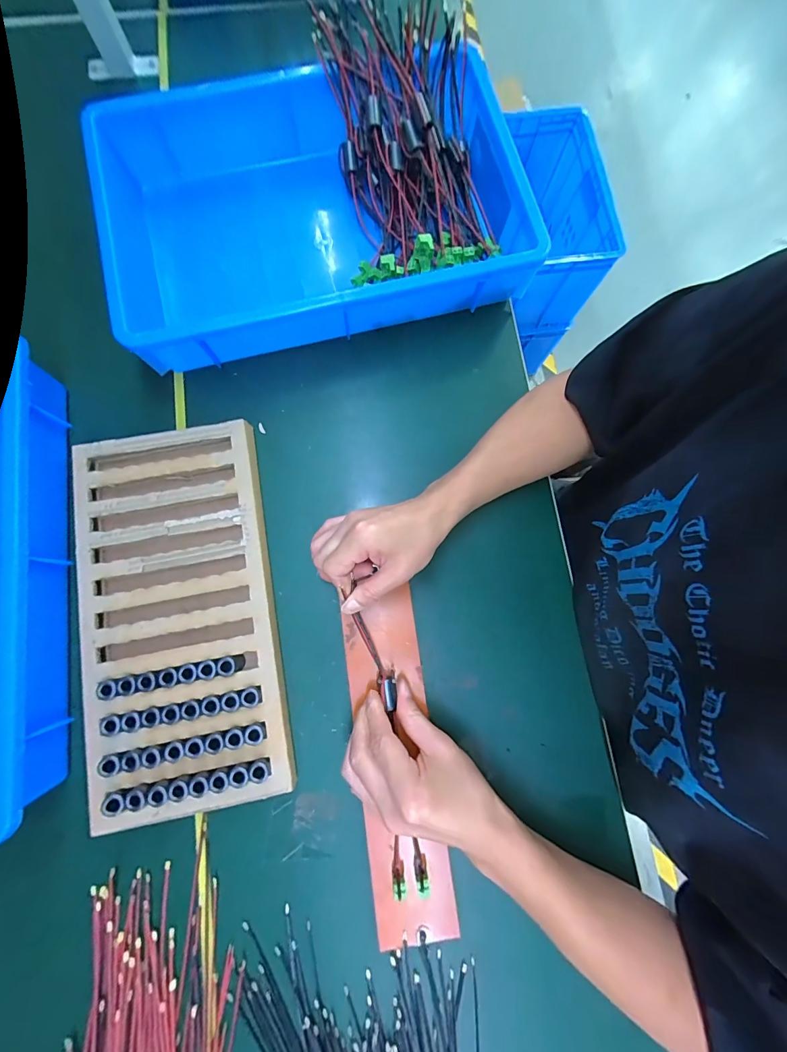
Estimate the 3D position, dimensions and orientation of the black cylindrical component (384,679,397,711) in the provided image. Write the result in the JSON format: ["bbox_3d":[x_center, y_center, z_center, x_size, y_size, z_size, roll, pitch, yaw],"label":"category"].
[{"bbox_3d":[-0.003,0.153,0.348,0.010,0.007,0.025,-5,66,0],"label":"black cylindrical component"}]

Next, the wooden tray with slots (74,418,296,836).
[{"bbox_3d":[-0.207,0.080,0.381,0.172,0.037,0.359,-9,80,-4],"label":"wooden tray with slots"}]

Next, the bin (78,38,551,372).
[{"bbox_3d":[-0.086,-0.355,0.442,0.439,0.104,0.287,-13,80,-4],"label":"bin"}]

